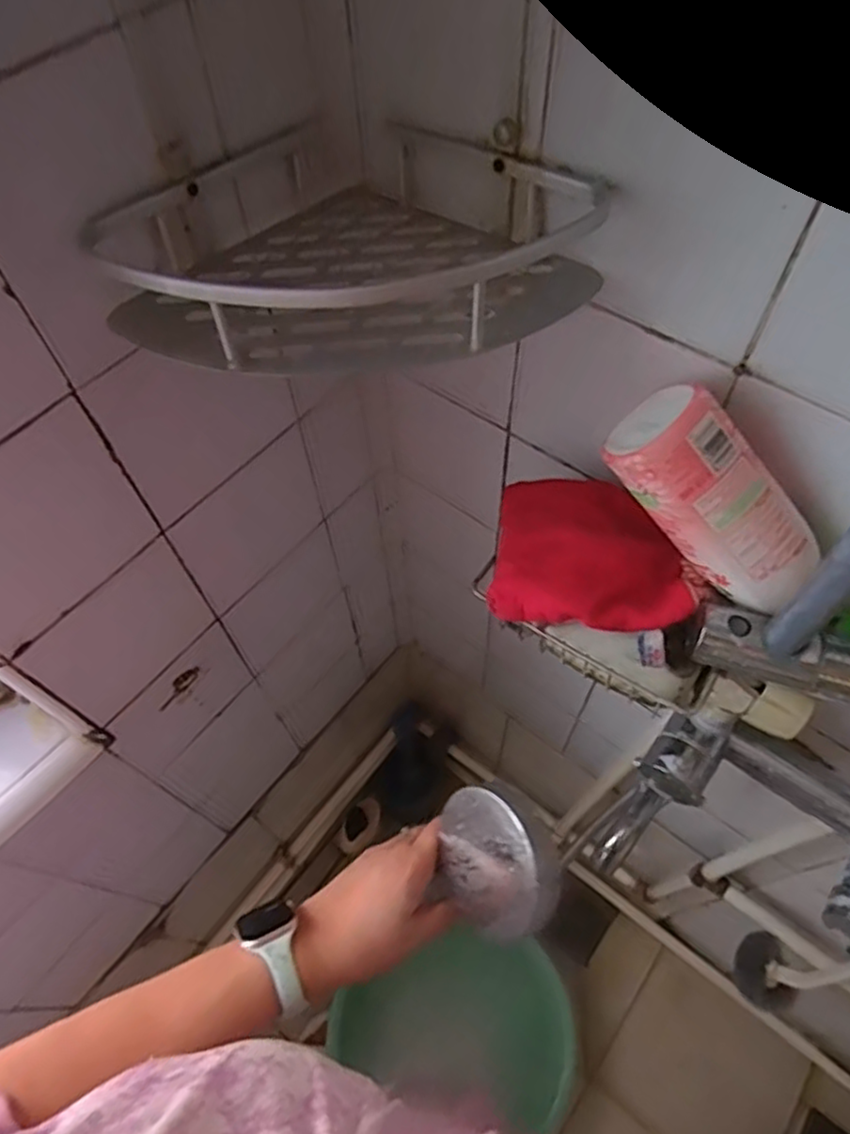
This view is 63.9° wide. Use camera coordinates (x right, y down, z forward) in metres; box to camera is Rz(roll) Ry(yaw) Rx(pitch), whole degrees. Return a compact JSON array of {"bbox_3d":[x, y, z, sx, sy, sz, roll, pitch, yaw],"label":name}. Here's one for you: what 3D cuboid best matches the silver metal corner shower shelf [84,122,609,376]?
[{"bbox_3d":[-0.038,-0.173,0.396,0.217,0.080,0.224,34,64,20],"label":"silver metal corner shower shelf"}]

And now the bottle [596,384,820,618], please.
[{"bbox_3d":[0.175,-0.037,0.413,0.147,0.067,0.064,47,65,-11],"label":"bottle"}]

